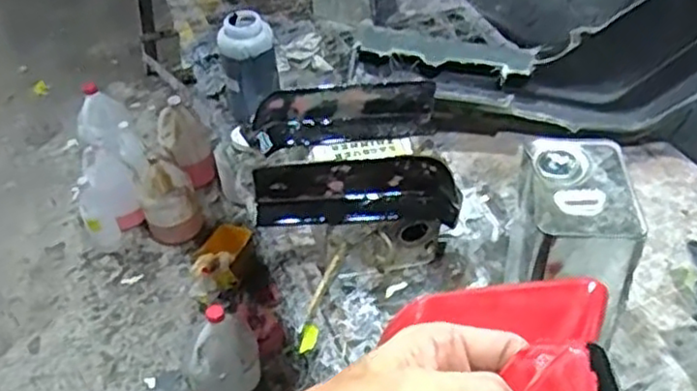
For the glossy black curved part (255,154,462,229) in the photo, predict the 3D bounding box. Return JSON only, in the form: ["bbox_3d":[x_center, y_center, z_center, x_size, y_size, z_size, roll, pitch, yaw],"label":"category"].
[{"bbox_3d":[0.013,-0.002,0.905,0.259,0.084,0.044,-5,41,-1],"label":"glossy black curved part"}]

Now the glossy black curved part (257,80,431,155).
[{"bbox_3d":[-0.007,-0.113,1.016,0.269,0.080,0.058,-7,42,-4],"label":"glossy black curved part"}]

